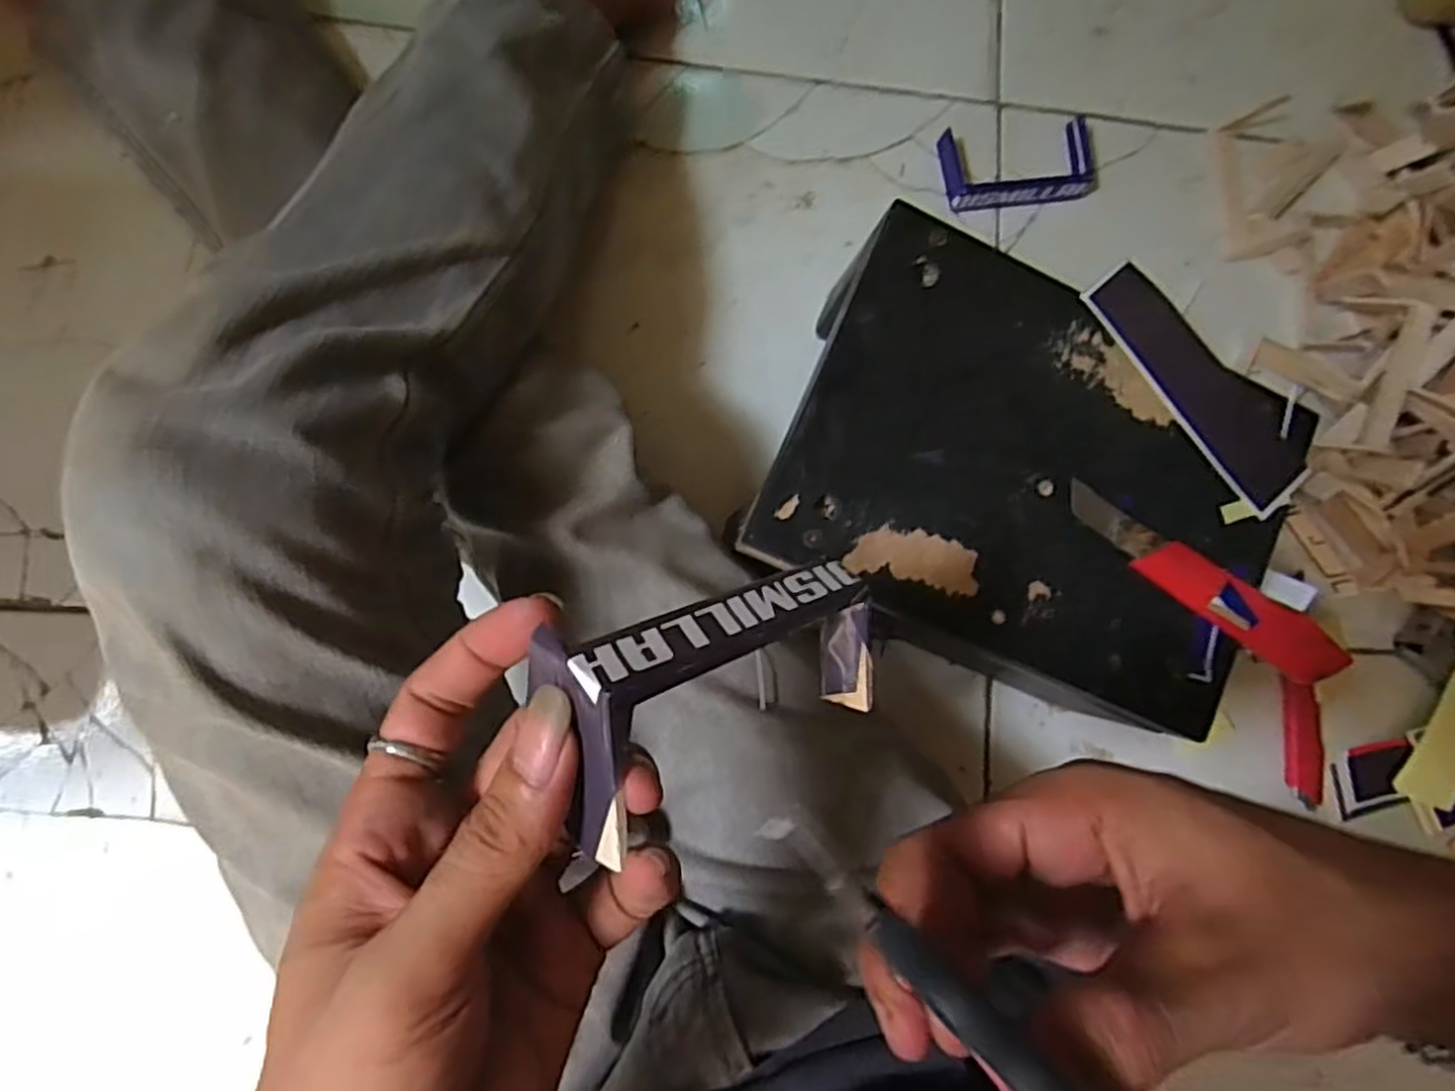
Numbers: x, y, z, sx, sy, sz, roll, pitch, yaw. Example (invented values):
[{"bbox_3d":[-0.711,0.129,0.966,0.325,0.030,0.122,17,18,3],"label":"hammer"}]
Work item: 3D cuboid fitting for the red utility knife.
[{"bbox_3d":[0.261,0.022,0.409,0.176,0.021,0.027,34,83,-4],"label":"red utility knife"}]

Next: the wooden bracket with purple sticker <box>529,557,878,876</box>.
[{"bbox_3d":[0.003,0.039,0.209,0.113,0.021,0.054,-10,87,-42],"label":"wooden bracket with purple sticker"}]

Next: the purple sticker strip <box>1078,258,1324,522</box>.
[{"bbox_3d":[0.278,-0.098,0.436,0.067,0.012,0.161,-39,90,-12],"label":"purple sticker strip"}]

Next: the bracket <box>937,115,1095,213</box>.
[{"bbox_3d":[0.213,-0.279,0.552,0.115,0.014,0.056,-8,87,-8],"label":"bracket"}]

